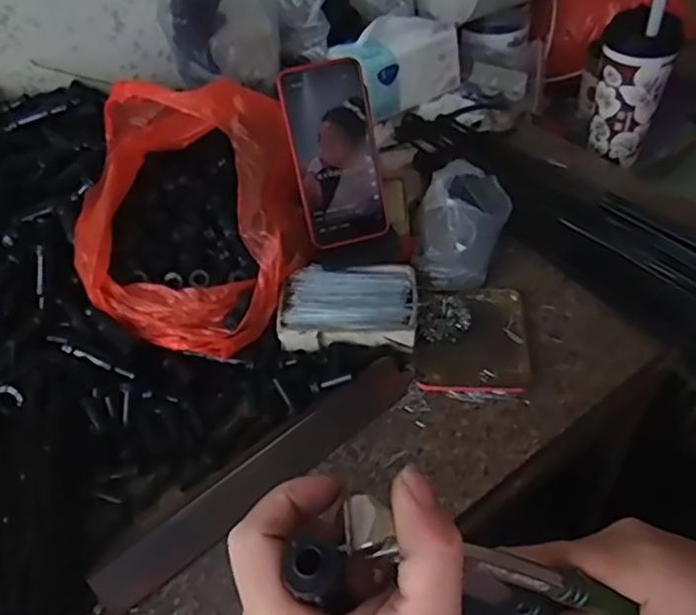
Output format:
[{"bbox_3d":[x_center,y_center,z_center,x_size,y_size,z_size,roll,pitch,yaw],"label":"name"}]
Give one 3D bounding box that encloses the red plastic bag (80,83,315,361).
[{"bbox_3d":[-0.143,-0.093,0.602,0.205,0.134,0.233,1,48,6],"label":"red plastic bag"}]

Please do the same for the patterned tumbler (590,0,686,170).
[{"bbox_3d":[0.346,-0.284,0.797,0.086,0.188,0.097,18,52,20],"label":"patterned tumbler"}]

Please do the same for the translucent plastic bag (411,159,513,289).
[{"bbox_3d":[0.114,-0.086,0.661,0.089,0.077,0.122,13,50,16],"label":"translucent plastic bag"}]

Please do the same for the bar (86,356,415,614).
[{"bbox_3d":[-0.064,0.123,0.516,0.291,0.019,0.043,-33,53,-23],"label":"bar"}]

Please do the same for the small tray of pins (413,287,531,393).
[{"bbox_3d":[0.113,0.023,0.602,0.099,0.015,0.121,0,48,5],"label":"small tray of pins"}]

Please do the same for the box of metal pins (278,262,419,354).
[{"bbox_3d":[0.000,-0.001,0.613,0.125,0.031,0.083,-2,47,3],"label":"box of metal pins"}]

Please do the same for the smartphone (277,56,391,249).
[{"bbox_3d":[-0.011,-0.139,0.598,0.077,0.160,0.010,-15,18,-9],"label":"smartphone"}]

